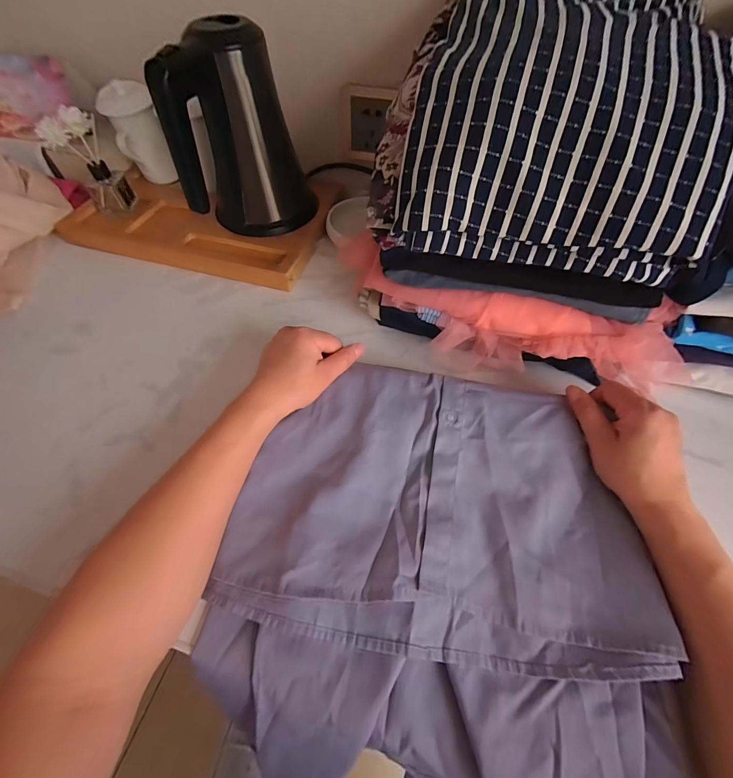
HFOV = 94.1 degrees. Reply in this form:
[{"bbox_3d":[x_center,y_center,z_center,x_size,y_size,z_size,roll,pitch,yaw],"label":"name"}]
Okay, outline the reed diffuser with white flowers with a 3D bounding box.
[{"bbox_3d":[-0.403,-0.332,0.497,0.069,0.113,0.077,-23,61,-15],"label":"reed diffuser with white flowers"}]

